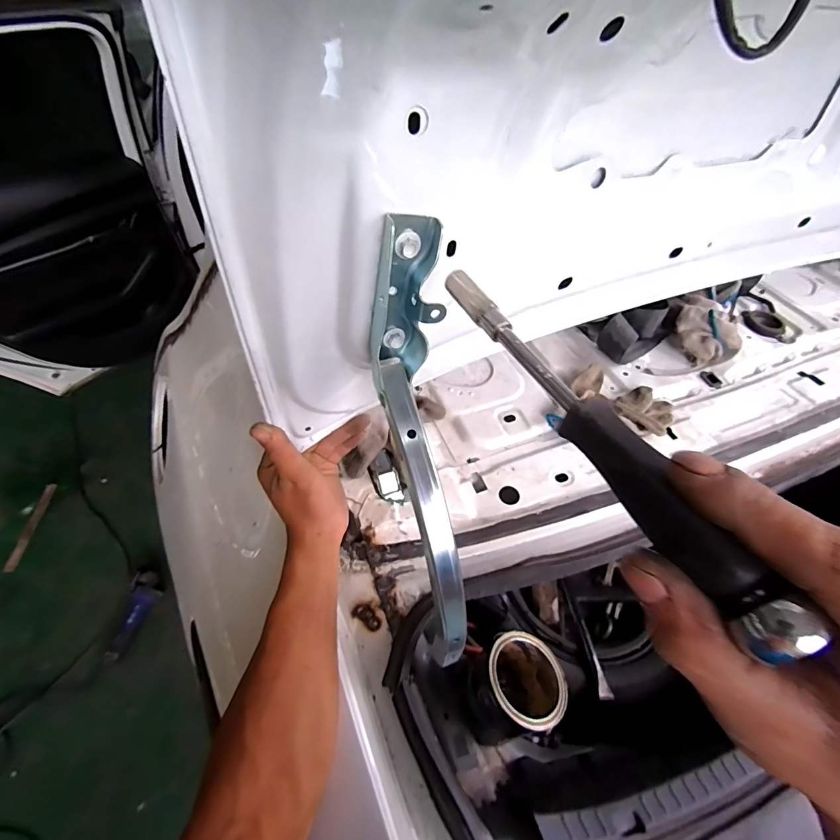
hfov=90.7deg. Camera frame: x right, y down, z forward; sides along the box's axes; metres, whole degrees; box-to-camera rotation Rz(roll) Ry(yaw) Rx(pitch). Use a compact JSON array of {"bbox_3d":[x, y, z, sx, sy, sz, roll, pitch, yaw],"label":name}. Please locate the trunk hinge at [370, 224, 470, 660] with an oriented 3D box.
[{"bbox_3d":[0.004,0.035,0.307,0.046,0.326,0.077,-11,9,-12],"label":"trunk hinge"}]

